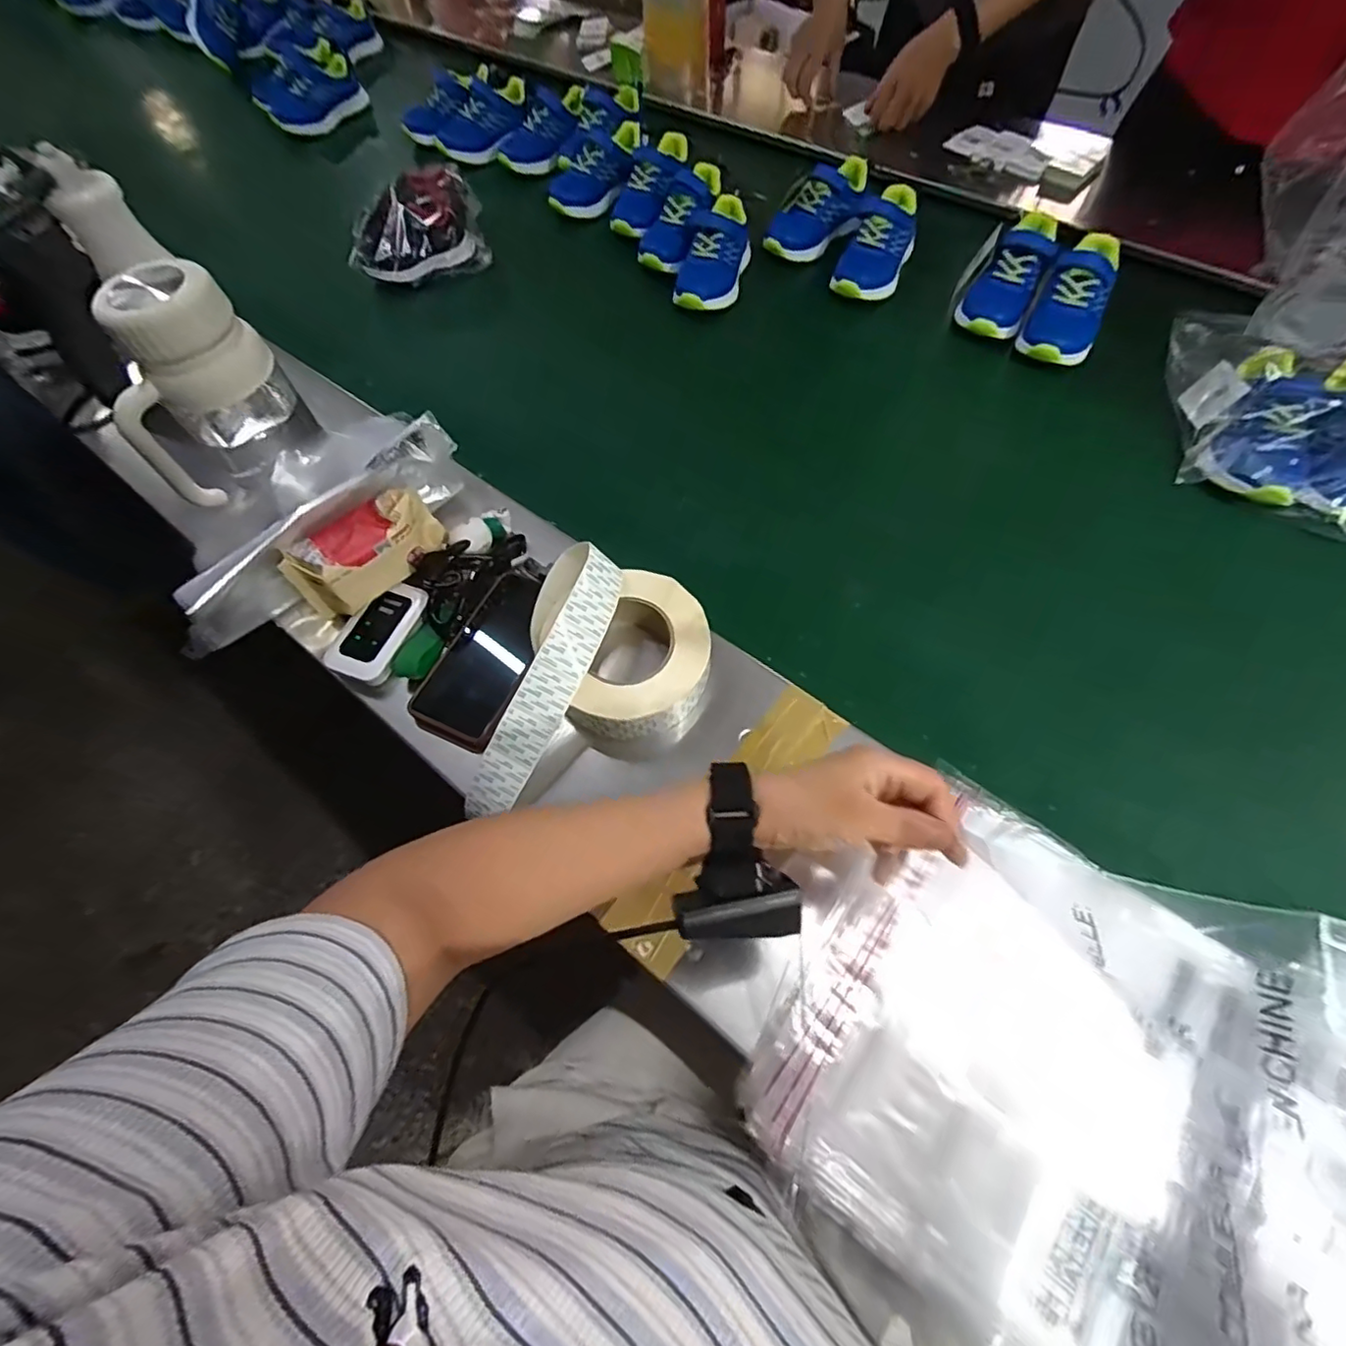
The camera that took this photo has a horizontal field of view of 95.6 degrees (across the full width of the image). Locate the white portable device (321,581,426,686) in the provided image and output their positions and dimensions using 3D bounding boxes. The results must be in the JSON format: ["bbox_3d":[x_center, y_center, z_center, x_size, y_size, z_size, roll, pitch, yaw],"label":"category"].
[{"bbox_3d":[-0.259,-0.040,0.539,0.056,0.014,0.097,23,66,14],"label":"white portable device"}]

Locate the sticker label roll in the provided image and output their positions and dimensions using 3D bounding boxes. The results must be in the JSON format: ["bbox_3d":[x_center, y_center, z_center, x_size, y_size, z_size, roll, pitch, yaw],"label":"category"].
[{"bbox_3d":[-0.059,0.012,0.476,0.147,0.071,0.216,14,64,10],"label":"sticker label roll"}]

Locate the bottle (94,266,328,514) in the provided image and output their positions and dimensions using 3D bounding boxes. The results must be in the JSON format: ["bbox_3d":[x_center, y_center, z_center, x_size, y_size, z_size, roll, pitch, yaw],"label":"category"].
[{"bbox_3d":[-0.412,-0.243,0.544,0.100,0.170,0.123,9,64,8],"label":"bottle"}]

